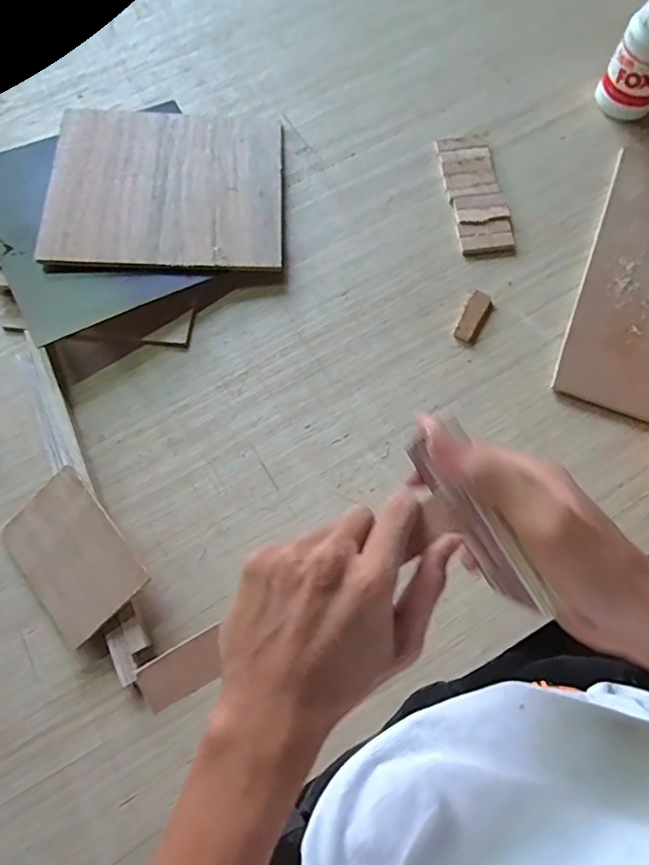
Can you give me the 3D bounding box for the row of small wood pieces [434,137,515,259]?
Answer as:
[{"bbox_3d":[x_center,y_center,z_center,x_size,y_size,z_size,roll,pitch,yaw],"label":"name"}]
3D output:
[{"bbox_3d":[0.199,-0.313,0.709,0.068,0.016,0.185,-9,73,-1],"label":"row of small wood pieces"}]

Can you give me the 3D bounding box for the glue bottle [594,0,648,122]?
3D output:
[{"bbox_3d":[0.418,-0.488,0.690,0.079,0.126,0.060,21,75,7],"label":"glue bottle"}]

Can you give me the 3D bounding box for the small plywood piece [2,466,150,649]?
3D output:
[{"bbox_3d":[-0.263,0.128,0.559,0.104,0.010,0.156,-42,74,-2],"label":"small plywood piece"}]

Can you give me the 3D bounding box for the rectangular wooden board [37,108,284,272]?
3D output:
[{"bbox_3d":[-0.201,-0.318,0.695,0.290,0.009,0.253,0,69,-6],"label":"rectangular wooden board"}]

